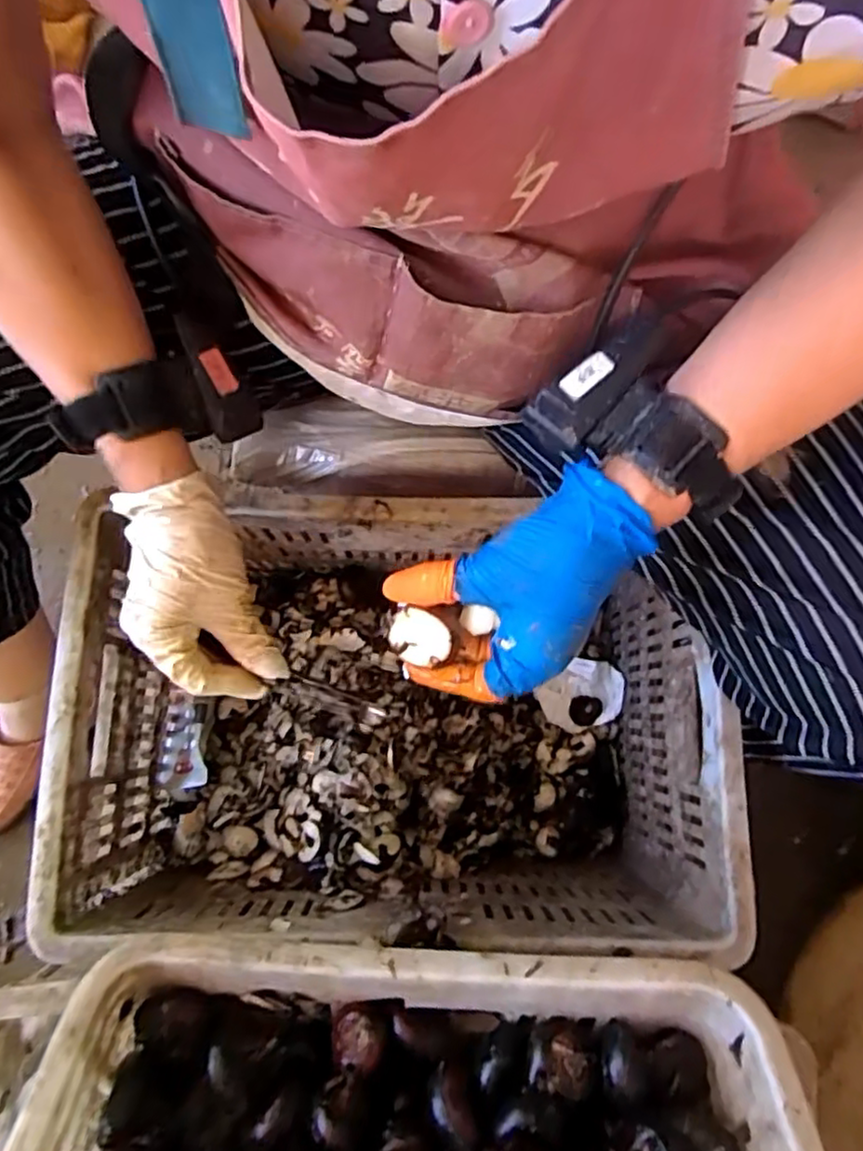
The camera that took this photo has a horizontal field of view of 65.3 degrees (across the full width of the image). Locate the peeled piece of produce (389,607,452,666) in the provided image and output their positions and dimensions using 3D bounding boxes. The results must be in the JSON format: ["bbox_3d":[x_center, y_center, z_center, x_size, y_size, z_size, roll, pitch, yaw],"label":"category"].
[{"bbox_3d":[-0.005,0.028,0.352,0.031,0.019,0.026,-3,111,24],"label":"peeled piece of produce"}]

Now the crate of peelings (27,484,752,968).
[{"bbox_3d":[-0.026,0.111,0.569,0.459,0.237,0.308,0,79,0],"label":"crate of peelings"}]

